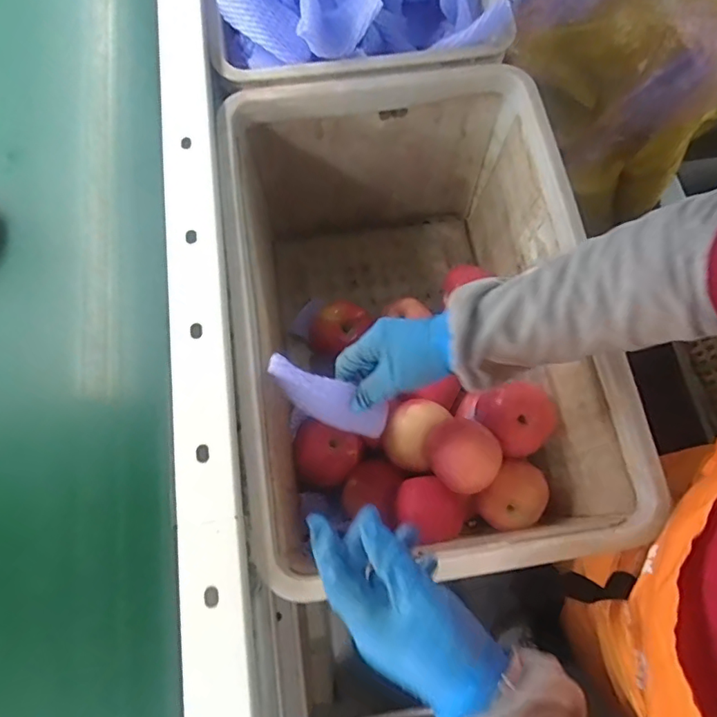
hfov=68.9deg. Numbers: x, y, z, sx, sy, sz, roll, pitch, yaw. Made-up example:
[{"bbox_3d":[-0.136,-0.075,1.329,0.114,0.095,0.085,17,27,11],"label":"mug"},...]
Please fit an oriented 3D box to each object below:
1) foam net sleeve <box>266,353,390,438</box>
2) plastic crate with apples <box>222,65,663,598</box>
[{"bbox_3d":[-0.028,0.038,0.507,0.132,0.018,0.048,33,115,-23],"label":"foam net sleeve"},{"bbox_3d":[0.060,-0.032,0.635,0.350,0.291,0.543,-8,72,-2],"label":"plastic crate with apples"}]

